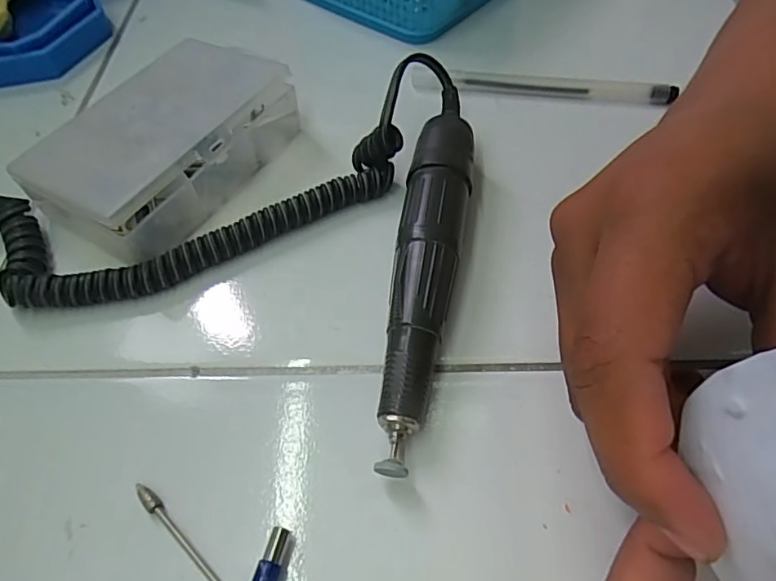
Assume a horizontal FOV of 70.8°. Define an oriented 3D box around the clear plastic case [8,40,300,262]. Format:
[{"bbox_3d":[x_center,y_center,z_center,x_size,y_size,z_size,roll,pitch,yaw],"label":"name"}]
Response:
[{"bbox_3d":[-0.105,-0.068,0.257,0.072,0.037,0.120,25,60,18],"label":"clear plastic case"}]

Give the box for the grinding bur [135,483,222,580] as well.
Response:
[{"bbox_3d":[-0.068,0.079,0.177,0.044,0.004,0.004,36,64,24],"label":"grinding bur"}]

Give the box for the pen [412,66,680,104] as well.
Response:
[{"bbox_3d":[0.084,-0.111,0.299,0.139,0.011,0.010,6,56,7],"label":"pen"}]

